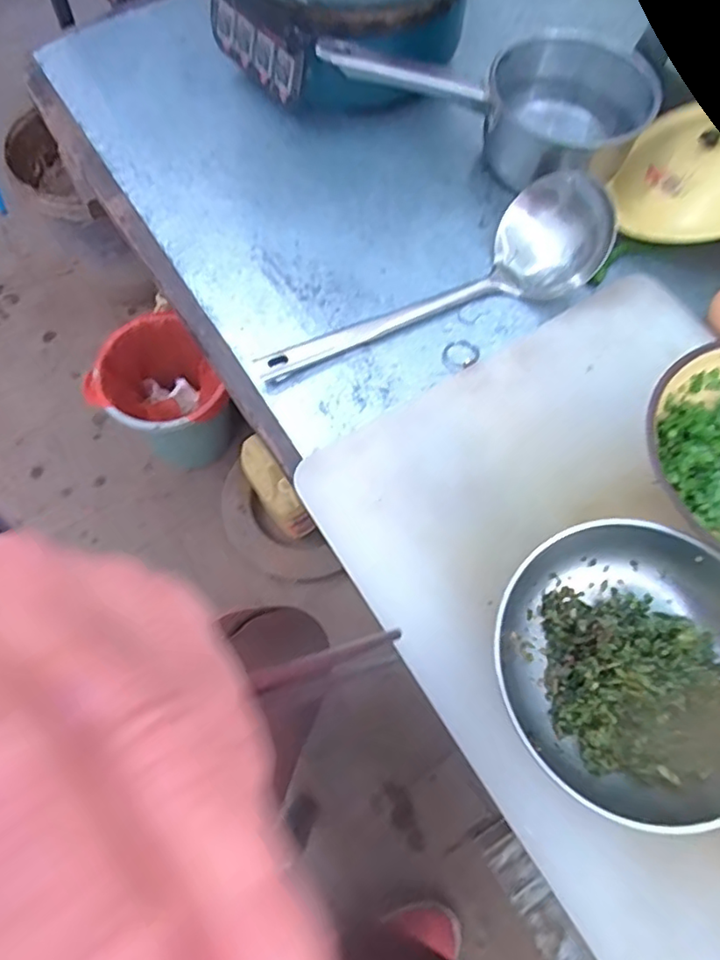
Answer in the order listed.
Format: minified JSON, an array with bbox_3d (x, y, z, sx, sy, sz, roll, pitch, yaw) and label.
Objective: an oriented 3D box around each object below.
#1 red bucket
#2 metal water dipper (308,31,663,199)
[{"bbox_3d":[-0.357,-0.134,1.136,0.204,0.237,0.224,1,67,-3],"label":"red bucket"},{"bbox_3d":[0.129,-0.385,0.605,0.310,0.116,0.118,8,67,3],"label":"metal water dipper"}]

